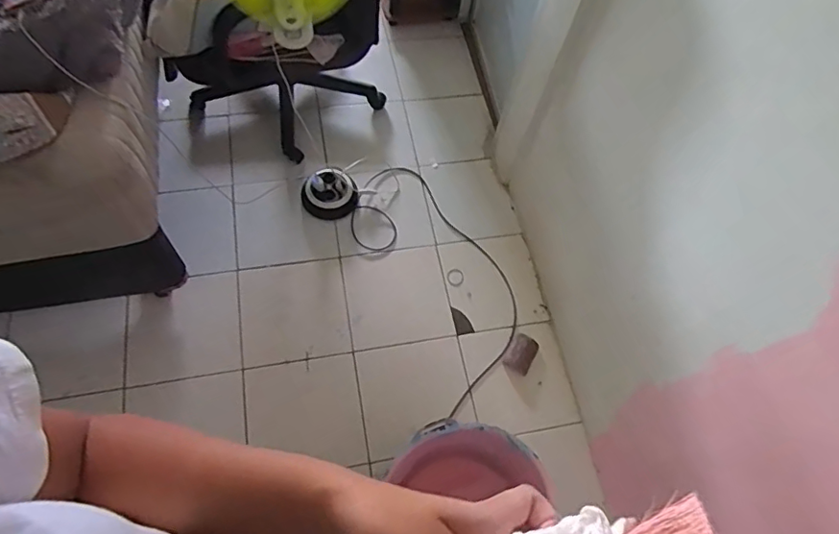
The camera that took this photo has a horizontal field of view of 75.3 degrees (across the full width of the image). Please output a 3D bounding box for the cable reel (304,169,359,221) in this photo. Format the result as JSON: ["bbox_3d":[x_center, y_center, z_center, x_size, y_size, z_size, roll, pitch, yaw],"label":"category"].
[{"bbox_3d":[-0.279,-0.229,1.706,0.166,0.049,0.164,2,64,-5],"label":"cable reel"}]

